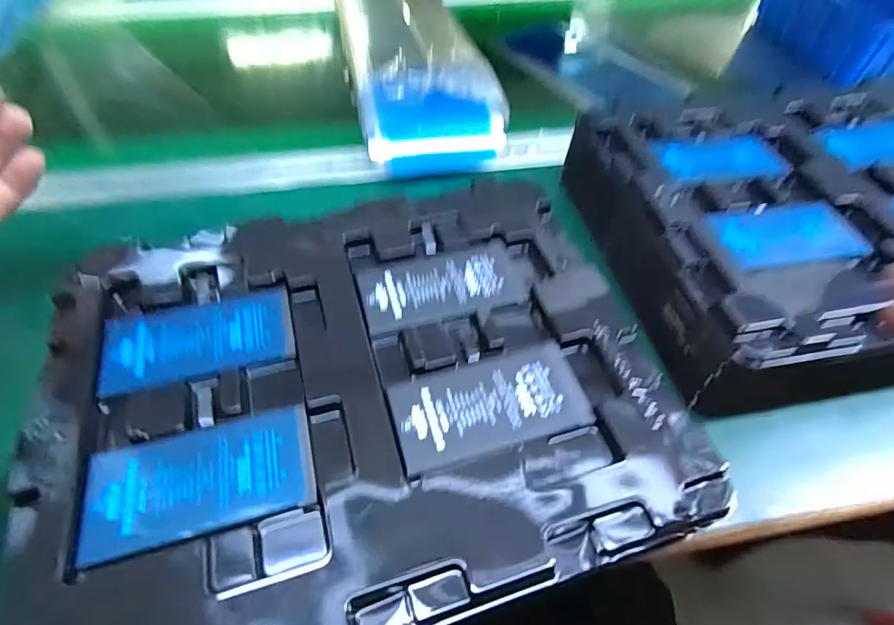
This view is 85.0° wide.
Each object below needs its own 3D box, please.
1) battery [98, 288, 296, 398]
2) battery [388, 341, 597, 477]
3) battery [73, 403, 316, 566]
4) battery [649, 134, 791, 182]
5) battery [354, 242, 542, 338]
[{"bbox_3d":[-0.120,0.012,0.238,0.085,0.007,0.046,-13,52,-11],"label":"battery"},{"bbox_3d":[0.020,0.041,0.222,0.086,0.004,0.045,-12,52,-11],"label":"battery"},{"bbox_3d":[-0.099,0.067,0.196,0.084,0.005,0.045,-13,52,-12],"label":"battery"},{"bbox_3d":[0.180,-0.103,0.320,0.087,0.005,0.050,-9,52,-8],"label":"battery"},{"bbox_3d":[0.000,-0.017,0.266,0.092,0.005,0.046,-13,52,-11],"label":"battery"}]

